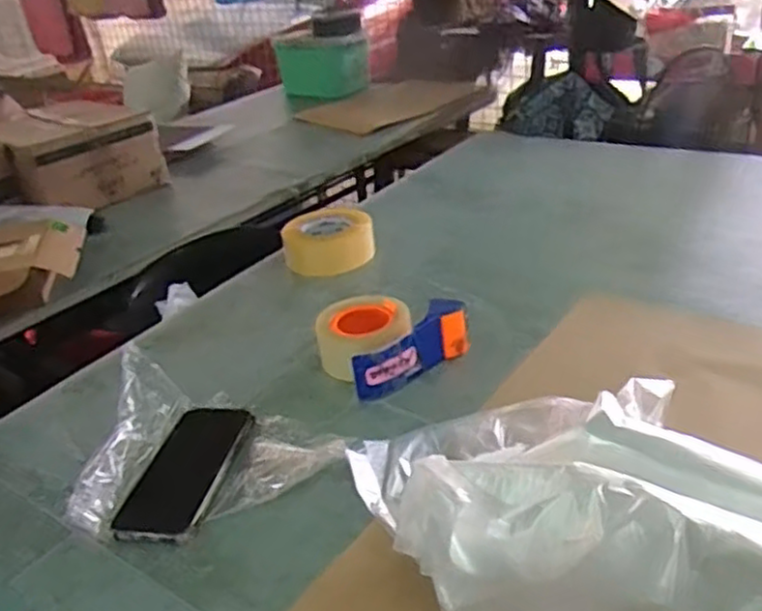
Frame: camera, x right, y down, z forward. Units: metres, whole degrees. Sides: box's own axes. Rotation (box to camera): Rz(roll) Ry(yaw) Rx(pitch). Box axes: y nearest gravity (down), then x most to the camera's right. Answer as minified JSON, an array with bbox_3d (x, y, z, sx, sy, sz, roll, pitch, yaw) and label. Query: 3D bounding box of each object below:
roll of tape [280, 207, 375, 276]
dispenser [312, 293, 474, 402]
[{"bbox_3d":[-0.078,-0.097,1.059,0.133,0.052,0.143,-10,28,-5],"label":"roll of tape"},{"bbox_3d":[0.004,0.035,0.801,0.151,0.061,0.120,-25,33,-29],"label":"dispenser"}]

